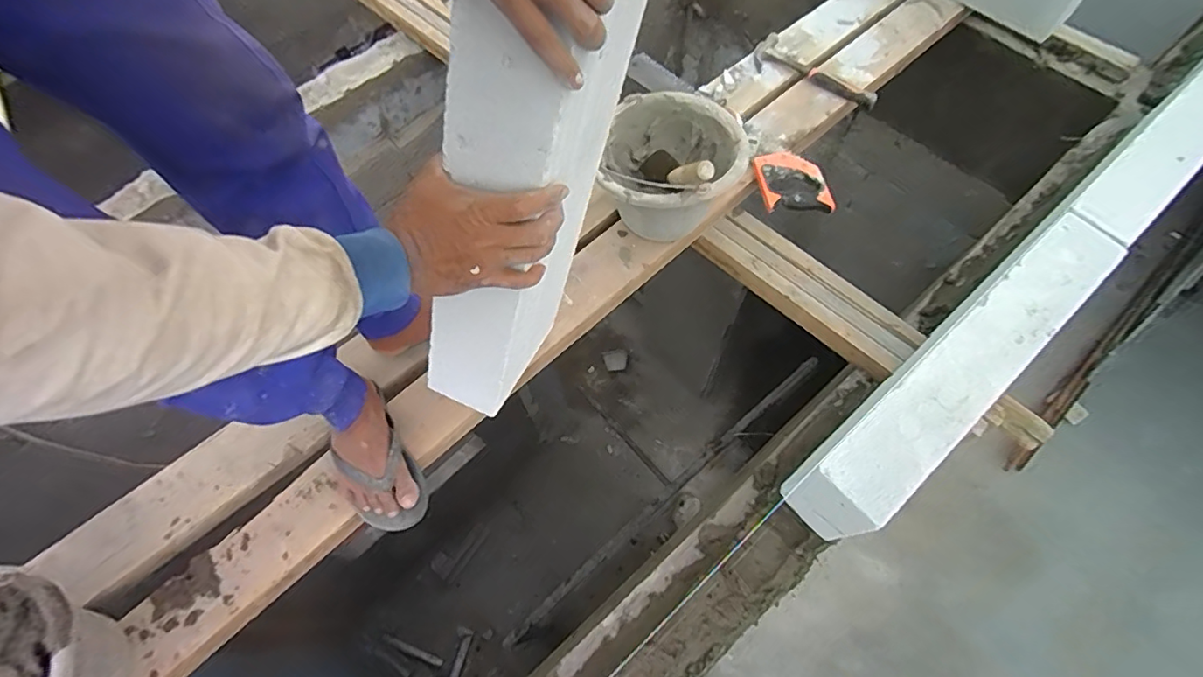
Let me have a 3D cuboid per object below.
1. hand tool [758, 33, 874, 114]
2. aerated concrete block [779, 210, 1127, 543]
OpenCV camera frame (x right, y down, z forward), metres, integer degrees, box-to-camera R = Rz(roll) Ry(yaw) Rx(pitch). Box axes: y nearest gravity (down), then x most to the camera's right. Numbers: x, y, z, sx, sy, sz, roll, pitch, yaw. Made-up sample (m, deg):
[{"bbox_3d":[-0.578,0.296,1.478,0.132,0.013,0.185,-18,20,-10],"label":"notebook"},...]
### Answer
[{"bbox_3d":[0.447,-0.556,1.172,0.087,0.032,0.282,-42,70,-16],"label":"hand tool"},{"bbox_3d":[0.526,0.047,0.832,0.596,0.166,0.116,-39,69,-15],"label":"aerated concrete block"}]

